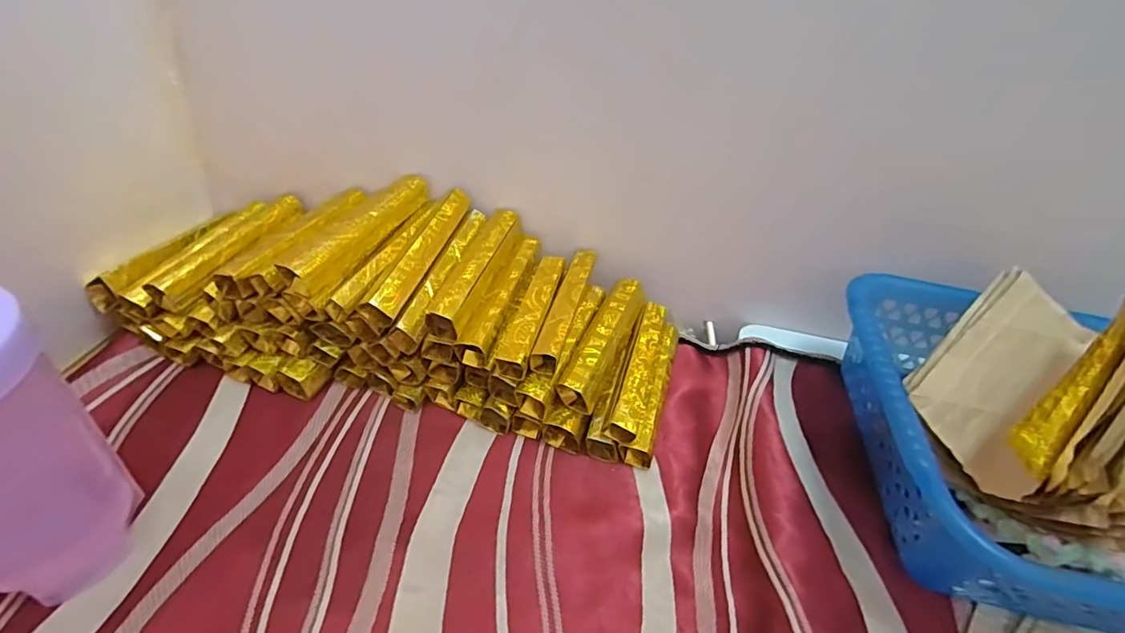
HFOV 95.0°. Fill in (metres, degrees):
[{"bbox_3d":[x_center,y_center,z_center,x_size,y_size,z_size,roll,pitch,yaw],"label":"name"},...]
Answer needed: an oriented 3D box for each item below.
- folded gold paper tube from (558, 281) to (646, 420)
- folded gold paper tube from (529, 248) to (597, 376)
[{"bbox_3d":[0.034,0.016,0.390,0.027,0.023,0.130,20,43,14],"label":"folded gold paper tube"},{"bbox_3d":[0.004,-0.011,0.388,0.019,0.017,0.130,14,42,7],"label":"folded gold paper tube"}]

